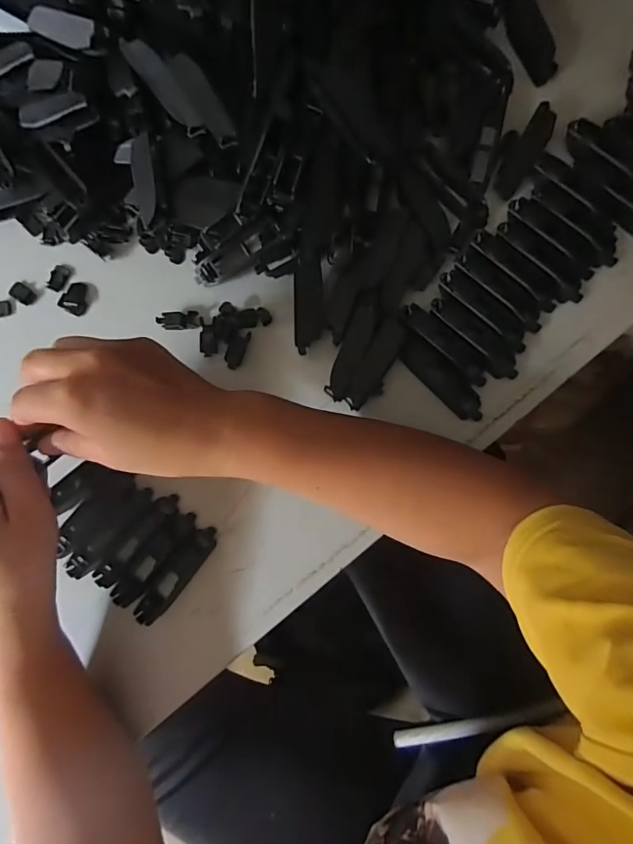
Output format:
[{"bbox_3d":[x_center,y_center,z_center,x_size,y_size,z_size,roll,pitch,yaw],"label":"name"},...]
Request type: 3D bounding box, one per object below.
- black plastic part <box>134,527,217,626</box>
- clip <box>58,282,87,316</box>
[{"bbox_3d":[-0.097,0.106,0.323,0.018,0.015,0.075,36,87,6],"label":"black plastic part"},{"bbox_3d":[-0.185,-0.095,0.355,0.019,0.005,0.024,25,86,6],"label":"clip"}]

